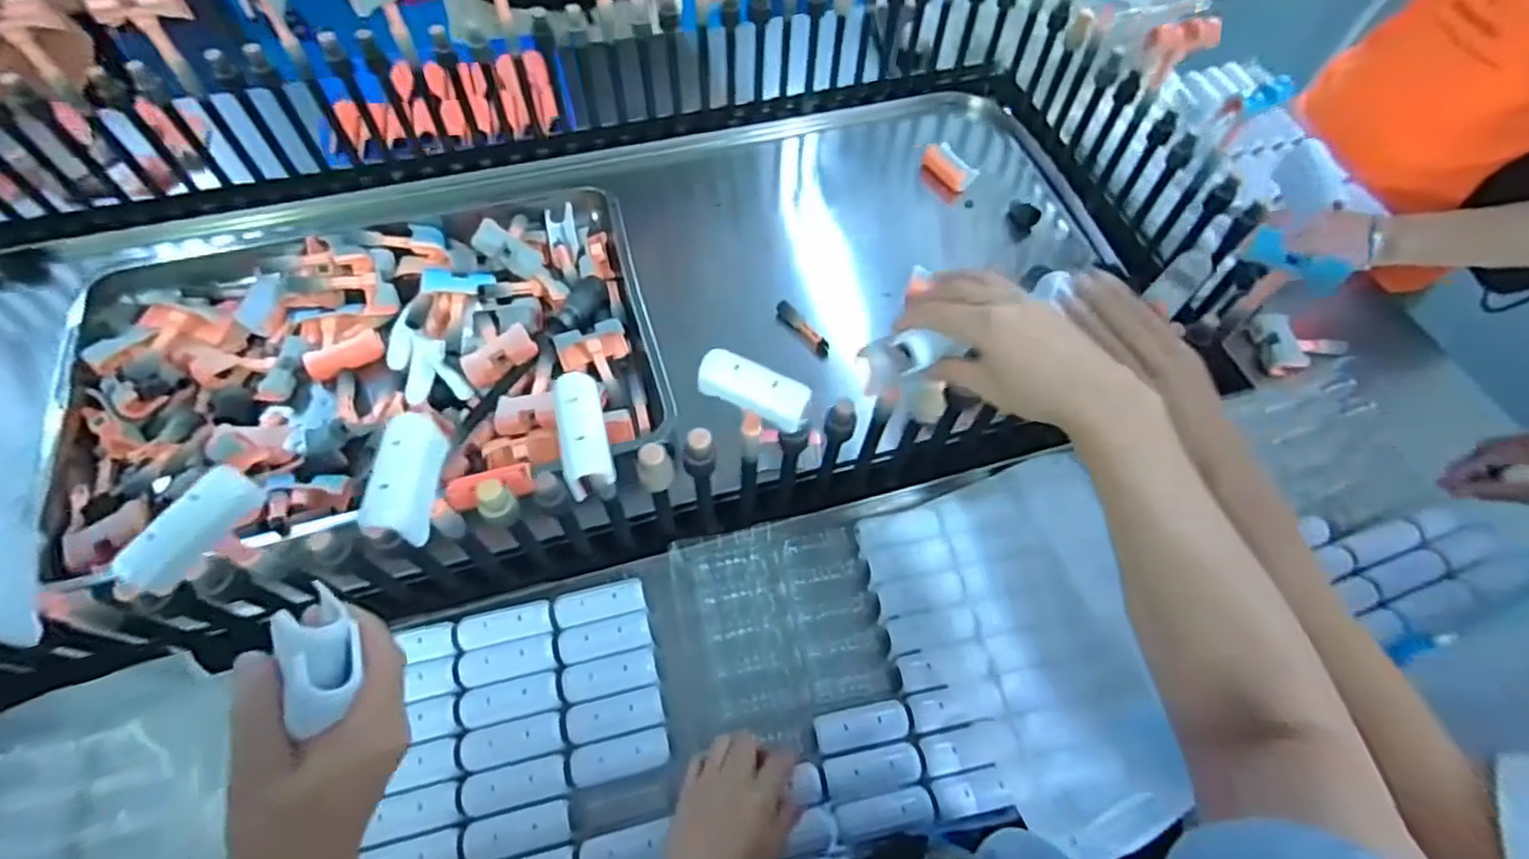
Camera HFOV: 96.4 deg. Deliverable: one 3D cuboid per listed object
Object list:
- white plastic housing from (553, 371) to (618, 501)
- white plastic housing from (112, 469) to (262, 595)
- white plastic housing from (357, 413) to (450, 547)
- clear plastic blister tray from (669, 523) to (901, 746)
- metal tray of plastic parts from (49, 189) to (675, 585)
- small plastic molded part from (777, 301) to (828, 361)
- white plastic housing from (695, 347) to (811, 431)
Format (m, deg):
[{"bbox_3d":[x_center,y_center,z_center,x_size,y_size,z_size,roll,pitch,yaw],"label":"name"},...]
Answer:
[{"bbox_3d":[-0.118,-0.001,0.444,0.029,0.026,0.082,-12,62,-9],"label":"white plastic housing"},{"bbox_3d":[-0.336,0.058,0.402,0.022,0.028,0.078,20,63,9],"label":"white plastic housing"},{"bbox_3d":[-0.223,0.027,0.427,0.025,0.042,0.075,1,61,-2],"label":"white plastic housing"},{"bbox_3d":[0.015,0.170,0.609,0.174,0.035,0.177,-9,62,-7],"label":"clear plastic blister tray"},{"bbox_3d":[-0.427,-0.089,0.749,0.587,0.061,0.415,-11,62,-8],"label":"metal tray of plastic parts"},{"bbox_3d":[0.046,-0.117,0.808,0.017,0.016,0.088,-35,68,-19],"label":"small plastic molded part"},{"bbox_3d":[-0.008,-0.027,0.460,0.075,0.023,0.027,24,63,11],"label":"white plastic housing"}]

